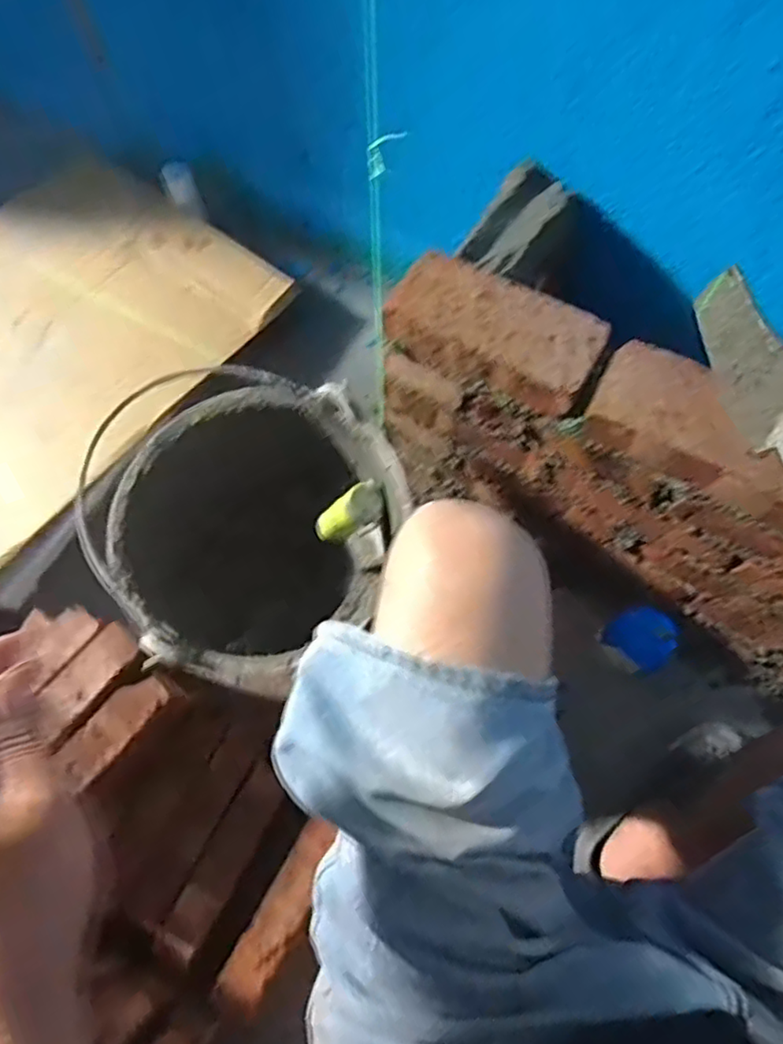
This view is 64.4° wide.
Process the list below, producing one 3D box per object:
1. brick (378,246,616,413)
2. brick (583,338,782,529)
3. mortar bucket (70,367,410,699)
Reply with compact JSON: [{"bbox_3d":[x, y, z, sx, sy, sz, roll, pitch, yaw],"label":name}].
[{"bbox_3d":[0.105,-0.193,0.640,0.212,0.054,0.109,27,70,10],"label":"brick"},{"bbox_3d":[0.299,-0.090,0.587,0.213,0.057,0.105,26,70,10],"label":"brick"},{"bbox_3d":[-0.172,0.016,0.758,0.287,0.264,0.316,30,71,12],"label":"mortar bucket"}]

